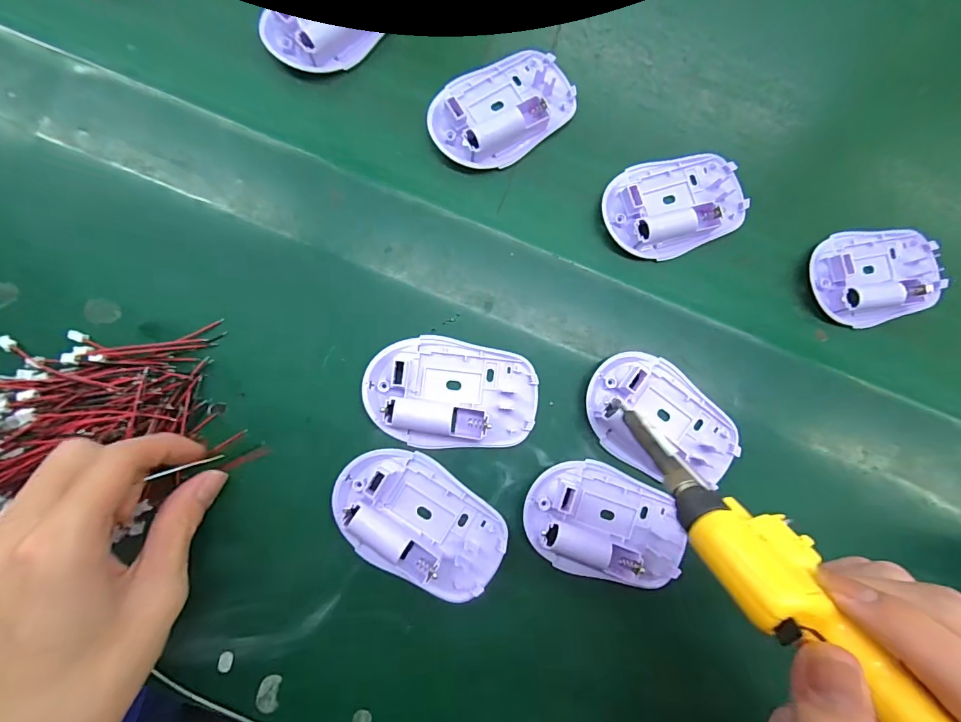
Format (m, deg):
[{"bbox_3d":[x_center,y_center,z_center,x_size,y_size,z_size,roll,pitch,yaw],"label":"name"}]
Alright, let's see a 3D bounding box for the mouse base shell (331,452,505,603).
[{"bbox_3d":[-0.033,0.087,0.238,0.096,0.015,0.056,37,80,0],"label":"mouse base shell"}]

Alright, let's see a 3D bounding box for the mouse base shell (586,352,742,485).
[{"bbox_3d":[0.107,0.035,0.257,0.095,0.011,0.062,27,80,-2],"label":"mouse base shell"}]

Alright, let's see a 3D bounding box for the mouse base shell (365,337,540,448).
[{"bbox_3d":[-0.016,0.018,0.246,0.096,0.016,0.060,3,82,-5],"label":"mouse base shell"}]

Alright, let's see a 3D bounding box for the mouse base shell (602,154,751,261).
[{"bbox_3d":[0.124,-0.100,0.275,0.092,0.015,0.060,-12,84,-7],"label":"mouse base shell"}]

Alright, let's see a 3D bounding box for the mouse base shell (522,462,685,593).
[{"bbox_3d":[0.071,0.092,0.247,0.090,0.014,0.060,13,81,-4],"label":"mouse base shell"}]

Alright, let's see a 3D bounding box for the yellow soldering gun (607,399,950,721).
[{"bbox_3d":[0.116,0.093,0.137,0.038,0.023,0.240,-25,45,-9],"label":"yellow soldering gun"}]

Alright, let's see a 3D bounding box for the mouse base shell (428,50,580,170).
[{"bbox_3d":[0.014,-0.159,0.270,0.091,0.016,0.061,-42,88,-10],"label":"mouse base shell"}]

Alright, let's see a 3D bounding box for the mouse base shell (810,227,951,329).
[{"bbox_3d":[0.258,-0.057,0.283,0.087,0.023,0.061,-17,84,-8],"label":"mouse base shell"}]

